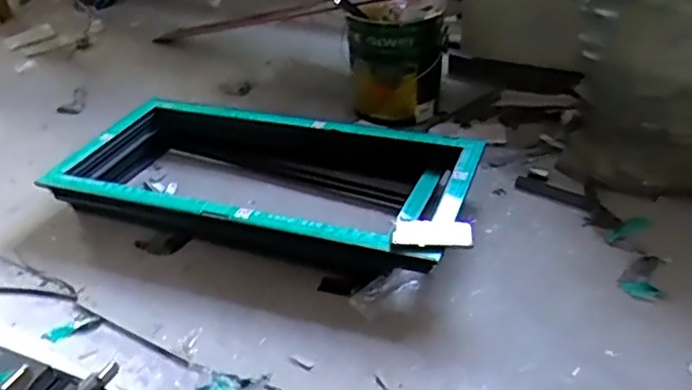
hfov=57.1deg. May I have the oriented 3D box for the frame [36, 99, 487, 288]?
[{"bbox_3d":[-0.196,-0.036,1.585,1.011,0.149,0.469,12,34,20],"label":"frame"}]

